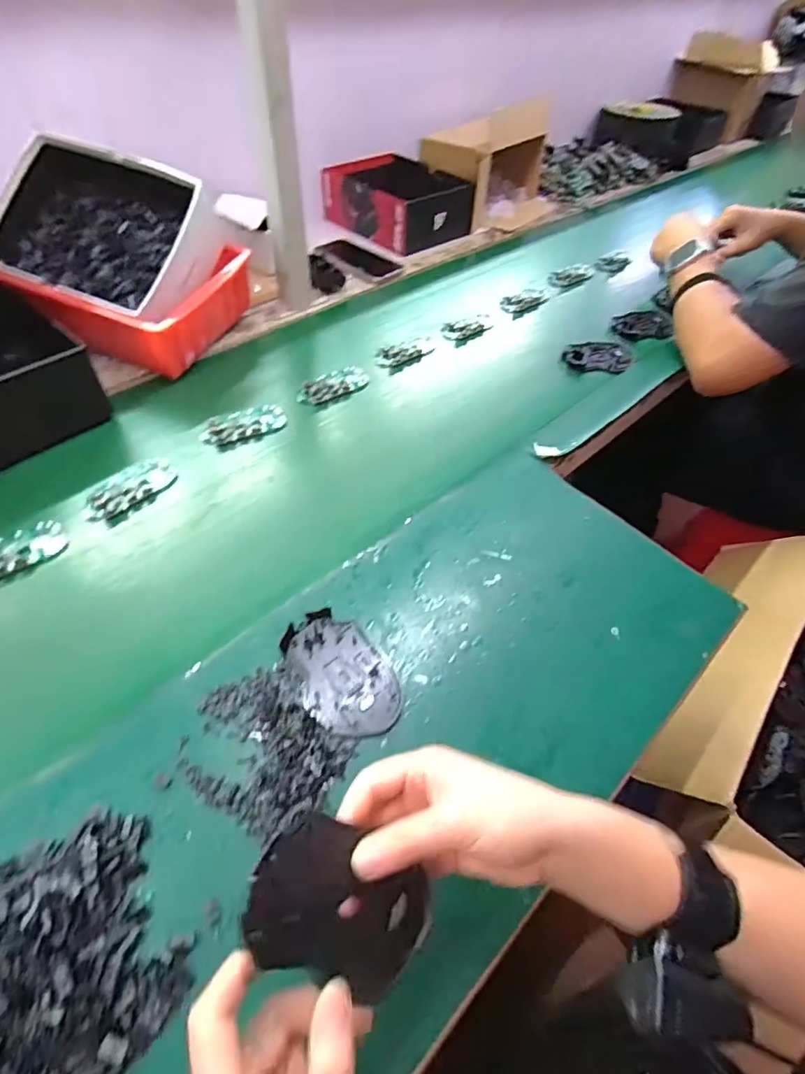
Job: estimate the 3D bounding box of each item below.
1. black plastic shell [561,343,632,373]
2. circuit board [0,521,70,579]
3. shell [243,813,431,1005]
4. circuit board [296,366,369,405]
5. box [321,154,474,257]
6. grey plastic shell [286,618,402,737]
[{"bbox_3d":[0.290,-0.269,0.765,0.102,0.014,0.072,2,51,-3],"label":"black plastic shell"},{"bbox_3d":[-0.375,0.016,0.489,0.096,0.018,0.046,-32,62,-25],"label":"circuit board"},{"bbox_3d":[-0.031,0.193,0.269,0.111,0.012,0.064,42,53,-23],"label":"shell"},{"bbox_3d":[-0.094,-0.202,0.684,0.099,0.008,0.040,-34,78,-23],"label":"circuit board"},{"bbox_3d":[-0.016,-0.654,0.992,0.181,0.089,0.251,-35,61,-27],"label":"box"},{"bbox_3d":[-0.048,0.115,0.431,0.073,0.009,0.104,-19,55,-18],"label":"grey plastic shell"}]

